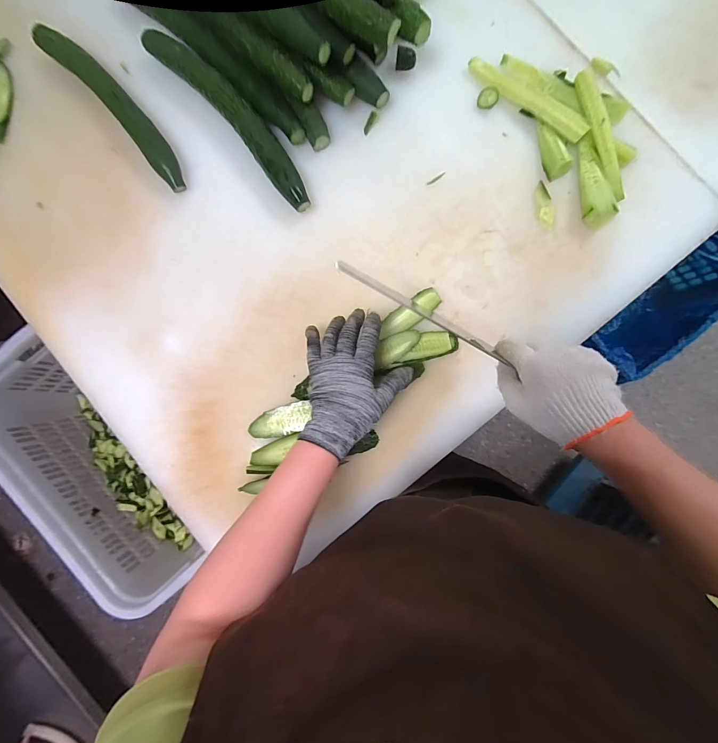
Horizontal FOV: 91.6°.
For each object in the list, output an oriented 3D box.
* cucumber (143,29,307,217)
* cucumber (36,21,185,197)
[{"bbox_3d":[-0.168,-0.338,0.464,0.044,0.042,0.314,-43,87,-2],"label":"cucumber"},{"bbox_3d":[-0.319,-0.350,0.464,0.040,0.034,0.266,-43,87,-2],"label":"cucumber"}]

